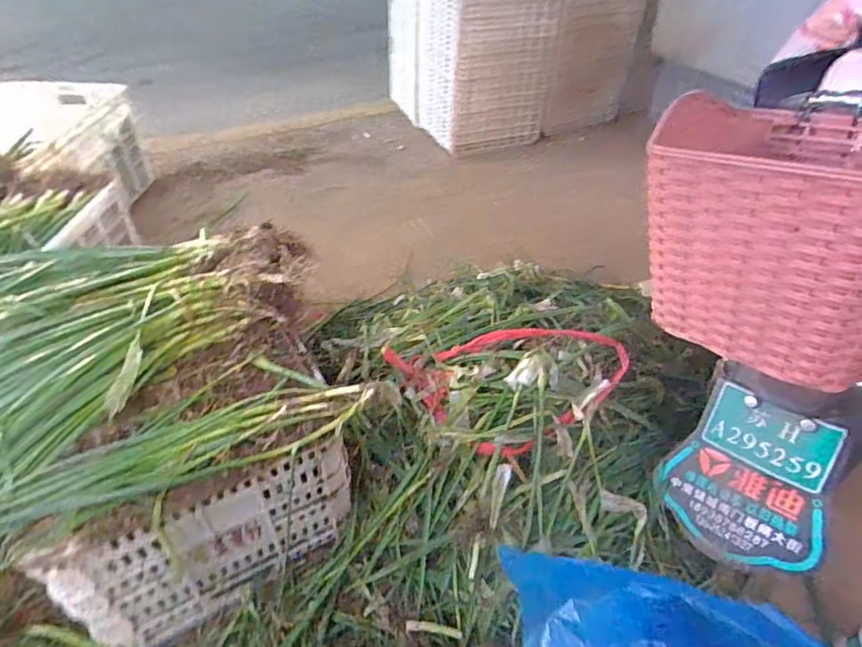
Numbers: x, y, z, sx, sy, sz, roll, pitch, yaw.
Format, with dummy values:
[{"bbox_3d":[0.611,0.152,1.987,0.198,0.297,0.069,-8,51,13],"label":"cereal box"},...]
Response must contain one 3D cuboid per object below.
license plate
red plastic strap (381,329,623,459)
[{"bbox_3d":[0.455,0.155,0.732,0.013,0.112,0.166,-14,22,-26],"label":"license plate"},{"bbox_3d":[0.115,0.106,0.896,0.410,0.048,0.219,-8,58,12],"label":"red plastic strap"}]

